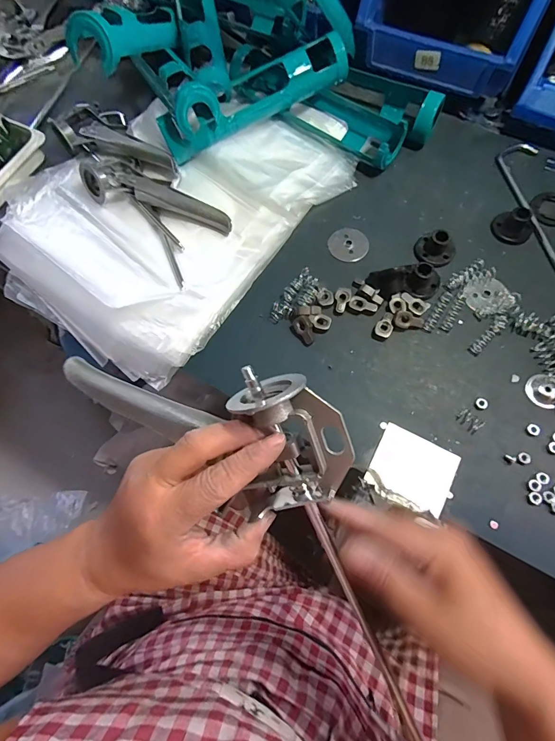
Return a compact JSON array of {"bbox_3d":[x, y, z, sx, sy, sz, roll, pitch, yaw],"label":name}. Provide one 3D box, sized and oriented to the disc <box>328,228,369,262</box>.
[{"bbox_3d":[0.084,-0.149,0.441,0.046,0.004,0.047,-1,71,2],"label":"disc"}]

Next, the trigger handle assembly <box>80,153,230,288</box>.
[{"bbox_3d":[-0.154,-0.197,0.444,0.202,0.035,0.092,39,77,14],"label":"trigger handle assembly"}]

